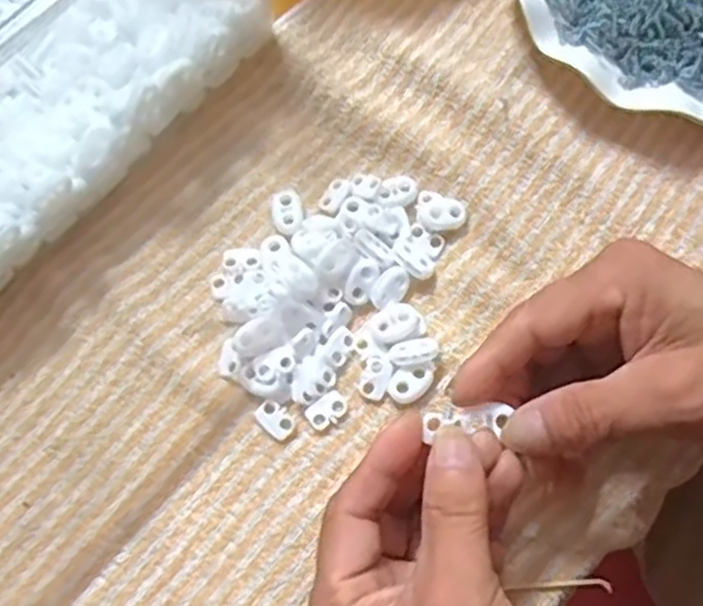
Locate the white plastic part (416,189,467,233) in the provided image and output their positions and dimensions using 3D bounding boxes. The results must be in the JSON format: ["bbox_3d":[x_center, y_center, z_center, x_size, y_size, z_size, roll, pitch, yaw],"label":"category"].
[{"bbox_3d":[0.042,-0.044,0.365,0.025,0.005,0.019,26,74,11],"label":"white plastic part"}]

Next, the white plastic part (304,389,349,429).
[{"bbox_3d":[-0.011,0.048,0.341,0.018,0.004,0.012,-37,73,-10],"label":"white plastic part"}]

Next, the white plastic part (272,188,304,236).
[{"bbox_3d":[-0.031,-0.045,0.371,0.015,0.004,0.023,-8,71,0],"label":"white plastic part"}]

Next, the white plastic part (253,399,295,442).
[{"bbox_3d":[-0.034,0.052,0.341,0.012,0.004,0.019,-44,75,-12],"label":"white plastic part"}]

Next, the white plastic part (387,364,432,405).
[{"bbox_3d":[0.026,0.036,0.343,0.021,0.004,0.015,-43,74,-11],"label":"white plastic part"}]

